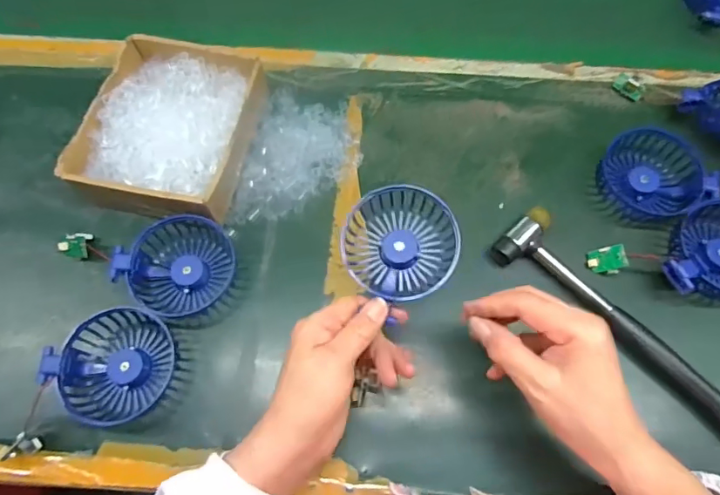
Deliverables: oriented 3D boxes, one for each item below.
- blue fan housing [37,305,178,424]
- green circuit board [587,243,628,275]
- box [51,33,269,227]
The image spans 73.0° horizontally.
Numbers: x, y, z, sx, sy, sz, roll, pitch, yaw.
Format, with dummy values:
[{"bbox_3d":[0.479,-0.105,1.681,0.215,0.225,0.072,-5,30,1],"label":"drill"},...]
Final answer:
[{"bbox_3d":[-0.198,0.097,0.399,0.086,0.031,0.094,43,73,13],"label":"blue fan housing"},{"bbox_3d":[0.222,0.012,0.437,0.031,0.004,0.025,-14,80,34],"label":"green circuit board"},{"bbox_3d":[-0.181,-0.110,0.474,0.148,0.058,0.176,16,69,4],"label":"box"}]

